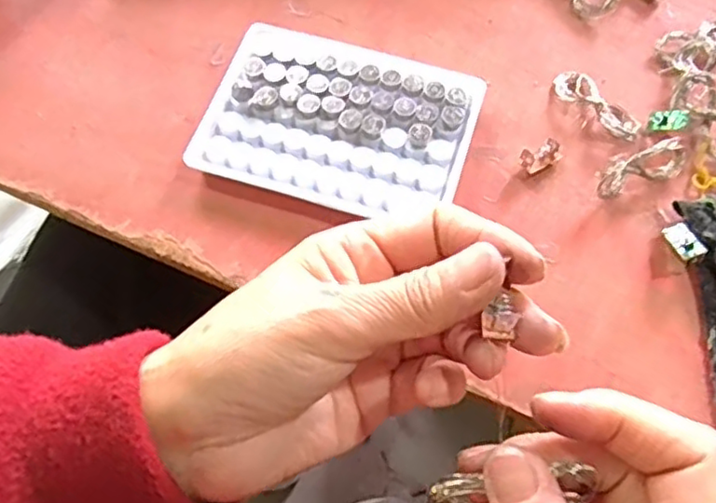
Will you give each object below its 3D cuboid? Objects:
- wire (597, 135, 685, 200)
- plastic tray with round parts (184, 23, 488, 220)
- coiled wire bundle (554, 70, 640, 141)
[{"bbox_3d":[0.138,-0.041,0.311,0.051,0.020,0.014,-21,67,-8],"label":"wire"},{"bbox_3d":[-0.009,-0.064,0.324,0.128,0.016,0.092,17,67,8],"label":"plastic tray with round parts"},{"bbox_3d":[0.125,-0.076,0.335,0.018,0.008,0.050,-42,71,-16],"label":"coiled wire bundle"}]

